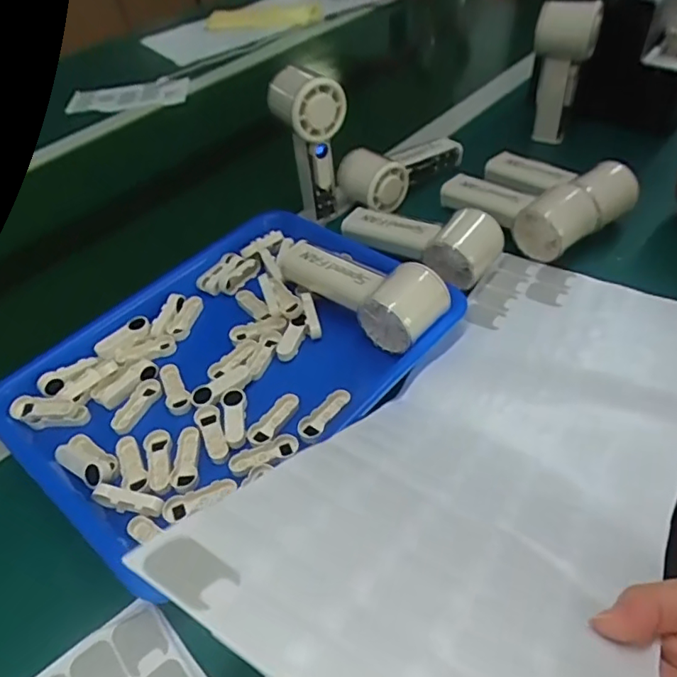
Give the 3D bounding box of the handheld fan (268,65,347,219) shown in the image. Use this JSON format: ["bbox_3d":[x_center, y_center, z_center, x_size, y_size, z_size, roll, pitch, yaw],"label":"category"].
[{"bbox_3d":[-0.029,-0.201,0.578,0.059,0.131,0.066,-23,49,-15],"label":"handheld fan"}]

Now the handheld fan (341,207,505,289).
[{"bbox_3d":[0.072,-0.096,0.539,0.156,0.053,0.065,19,52,22],"label":"handheld fan"}]

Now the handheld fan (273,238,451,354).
[{"bbox_3d":[0.019,-0.049,0.495,0.160,0.050,0.059,34,58,31],"label":"handheld fan"}]

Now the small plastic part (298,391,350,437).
[{"bbox_3d":[-0.010,0.055,0.429,0.017,0.004,0.048,30,56,28],"label":"small plastic part"}]

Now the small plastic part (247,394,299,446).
[{"bbox_3d":[-0.049,0.062,0.432,0.021,0.008,0.049,22,53,23],"label":"small plastic part"}]

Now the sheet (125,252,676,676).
[{"bbox_3d":[0.112,0.059,0.348,0.191,0.071,0.440,23,32,24],"label":"sheet"}]

